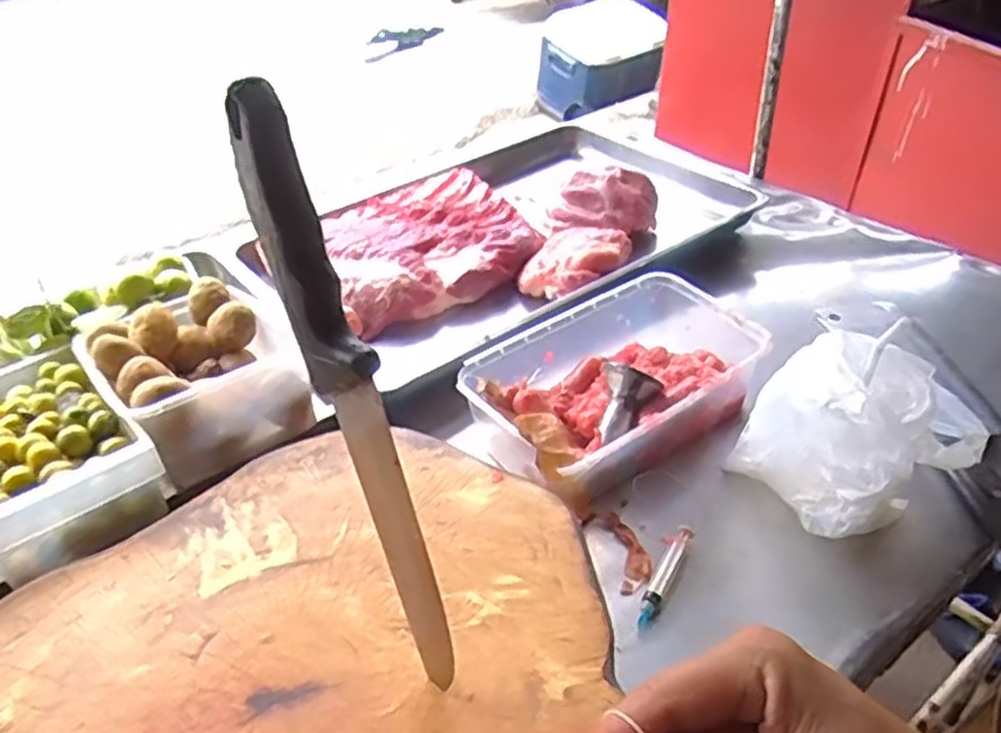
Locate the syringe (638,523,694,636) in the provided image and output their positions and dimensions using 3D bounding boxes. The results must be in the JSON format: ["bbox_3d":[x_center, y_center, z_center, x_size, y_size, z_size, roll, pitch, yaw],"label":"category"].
[{"bbox_3d":[0.120,0.154,0.578,0.017,0.015,0.094,19,43,25],"label":"syringe"}]

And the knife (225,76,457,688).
[{"bbox_3d":[-0.065,0.028,0.363,0.024,0.305,0.044,-25,19,-26],"label":"knife"}]

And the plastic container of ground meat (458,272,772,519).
[{"bbox_3d":[0.105,0.014,0.706,0.257,0.080,0.164,-25,43,-27],"label":"plastic container of ground meat"}]

